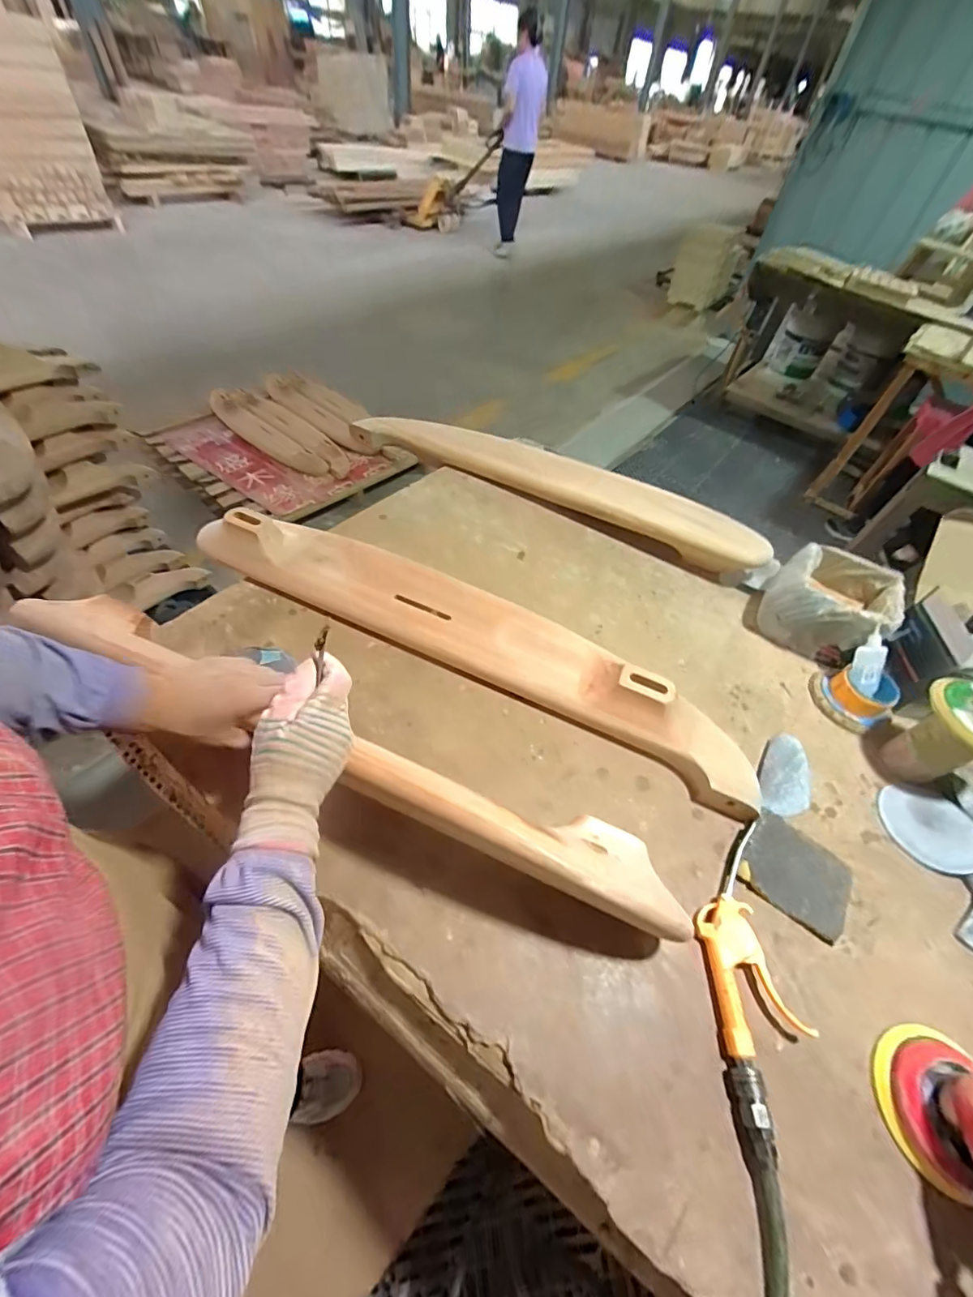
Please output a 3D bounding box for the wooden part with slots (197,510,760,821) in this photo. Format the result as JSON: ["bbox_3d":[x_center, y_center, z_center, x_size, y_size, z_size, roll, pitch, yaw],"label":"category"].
[{"bbox_3d":[-0.027,-0.027,0.688,0.839,0.076,0.157,24,55,12],"label":"wooden part with slots"}]

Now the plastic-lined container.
[{"bbox_3d":[0.553,-0.072,0.769,0.169,0.110,0.143,35,58,19],"label":"plastic-lined container"}]

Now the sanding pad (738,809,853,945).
[{"bbox_3d":[0.356,0.255,0.543,0.118,0.014,0.099,36,61,13],"label":"sanding pad"}]

